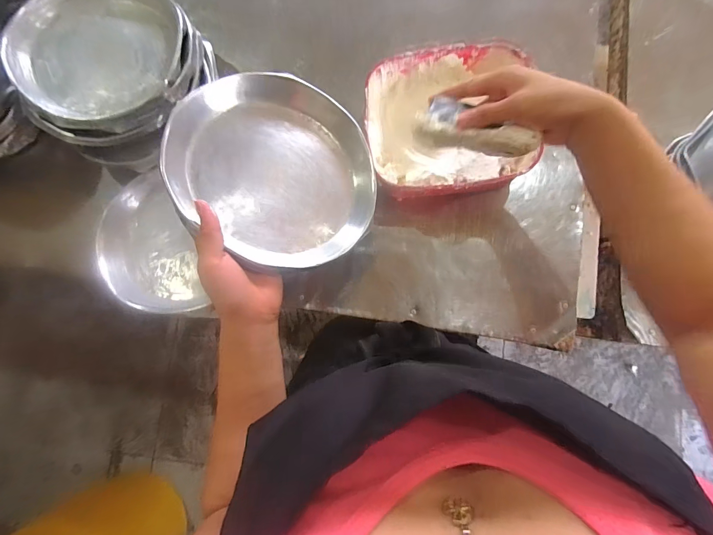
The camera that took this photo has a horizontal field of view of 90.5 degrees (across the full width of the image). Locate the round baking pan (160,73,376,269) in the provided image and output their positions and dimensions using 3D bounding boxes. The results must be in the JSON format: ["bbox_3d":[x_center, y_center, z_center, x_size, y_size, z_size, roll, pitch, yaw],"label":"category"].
[{"bbox_3d":[-0.081,-0.100,0.351,0.190,0.034,0.211,-27,86,-24],"label":"round baking pan"}]

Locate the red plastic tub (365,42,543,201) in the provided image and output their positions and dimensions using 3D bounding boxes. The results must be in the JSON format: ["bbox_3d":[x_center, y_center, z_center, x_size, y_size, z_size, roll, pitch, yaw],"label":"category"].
[{"bbox_3d":[0.109,-0.171,0.443,0.185,0.070,0.177,0,83,3],"label":"red plastic tub"}]

